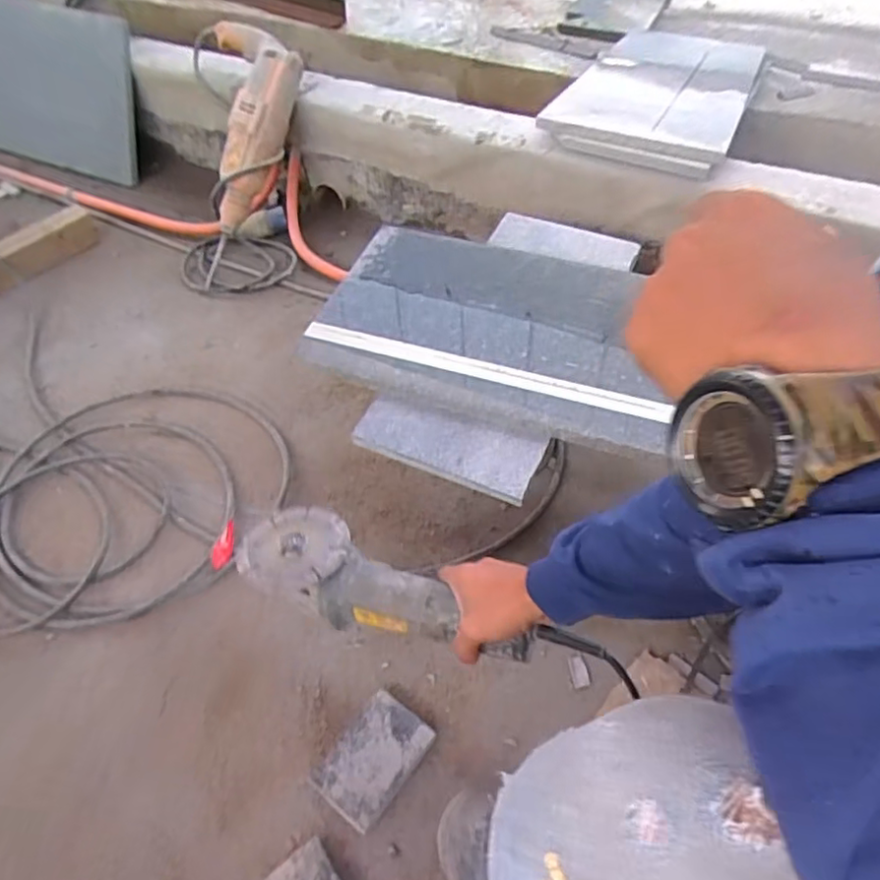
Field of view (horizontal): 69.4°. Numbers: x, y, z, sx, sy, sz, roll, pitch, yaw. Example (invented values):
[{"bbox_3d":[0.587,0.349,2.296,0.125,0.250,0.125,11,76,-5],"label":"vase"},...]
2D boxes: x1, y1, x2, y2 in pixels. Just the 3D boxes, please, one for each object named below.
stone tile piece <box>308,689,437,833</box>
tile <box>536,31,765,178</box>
[{"bbox_3d":[-0.070,0.333,0.668,0.081,0.021,0.117,33,58,22],"label":"stone tile piece"},{"bbox_3d":[0.421,-0.661,1.190,0.308,0.051,0.607,21,50,14],"label":"tile"}]

